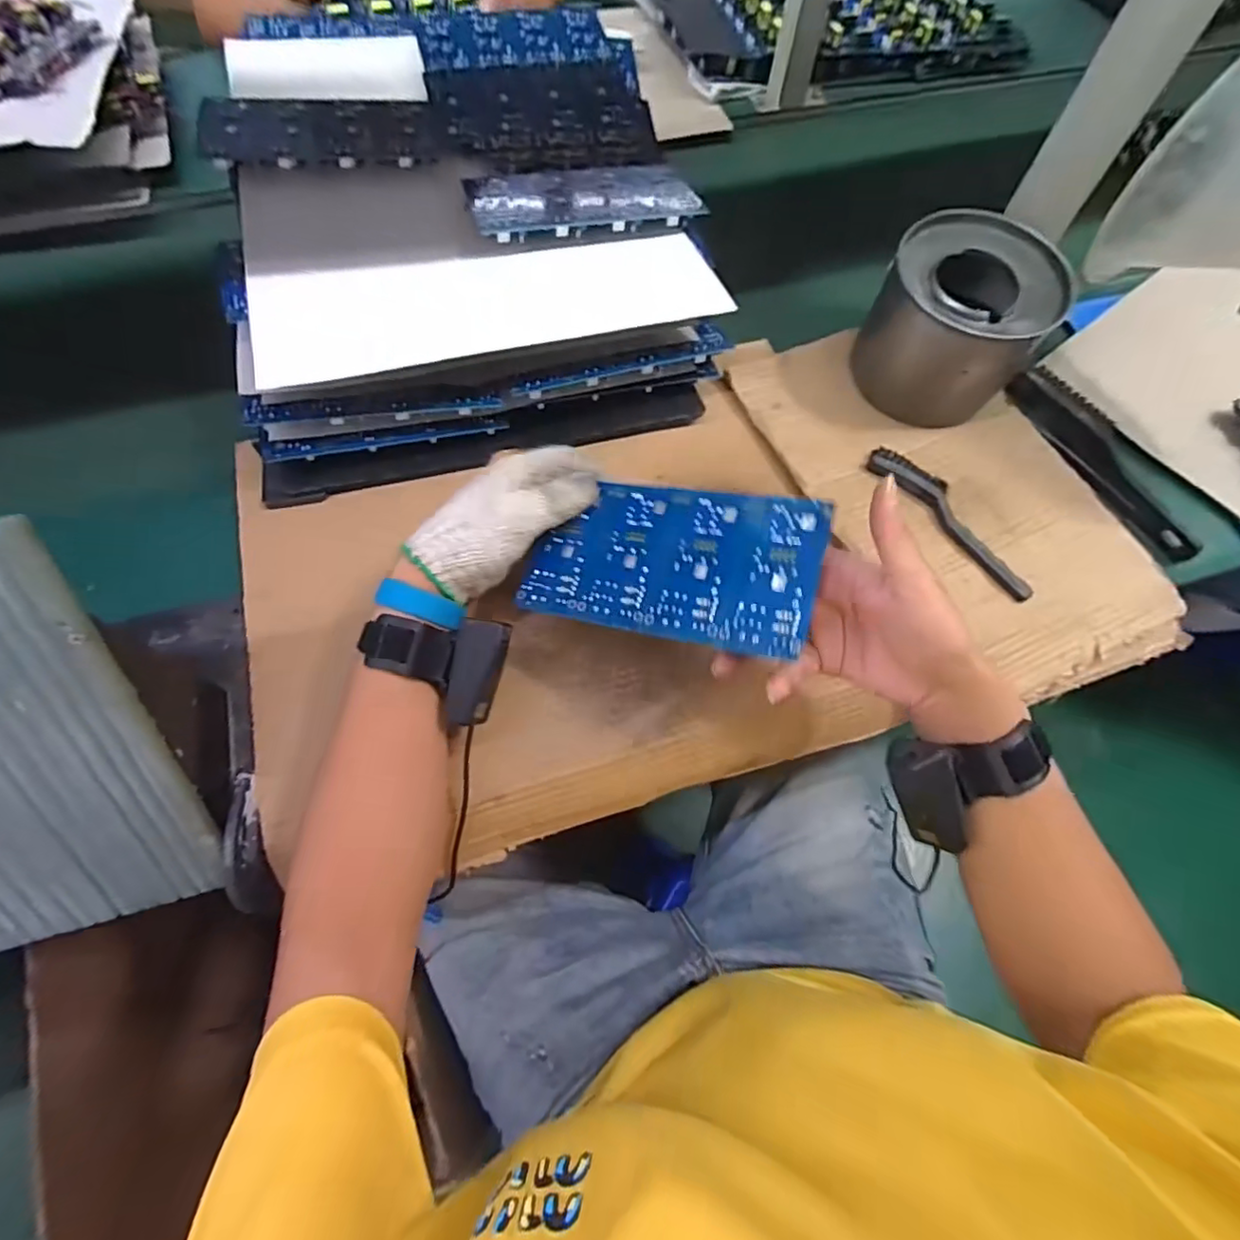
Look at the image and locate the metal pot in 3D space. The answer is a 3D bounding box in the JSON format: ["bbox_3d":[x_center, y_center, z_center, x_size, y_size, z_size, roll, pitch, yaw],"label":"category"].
[{"bbox_3d":[0.292,-0.256,0.536,0.141,0.115,0.112,25,67,9],"label":"metal pot"}]

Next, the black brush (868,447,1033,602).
[{"bbox_3d":[0.286,-0.090,0.514,0.049,0.013,0.171,-37,72,-17],"label":"black brush"}]

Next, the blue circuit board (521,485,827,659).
[{"bbox_3d":[0.031,-0.040,0.389,0.185,0.004,0.102,11,74,25],"label":"blue circuit board"}]

